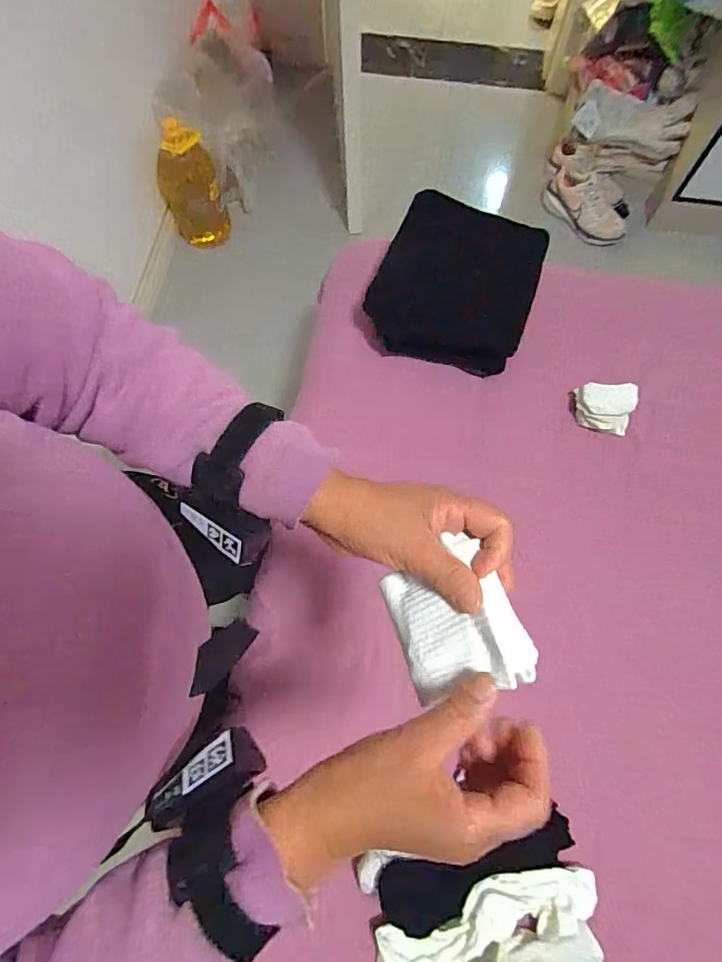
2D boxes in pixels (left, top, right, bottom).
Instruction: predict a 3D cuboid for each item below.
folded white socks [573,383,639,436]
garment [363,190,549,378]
[{"bbox_3d":[0.397,-0.121,0.813,0.090,0.077,0.063,10,72,3],"label":"folded white socks"},{"bbox_3d":[0.159,-0.329,0.839,0.262,0.028,0.267,26,95,10],"label":"garment"}]

